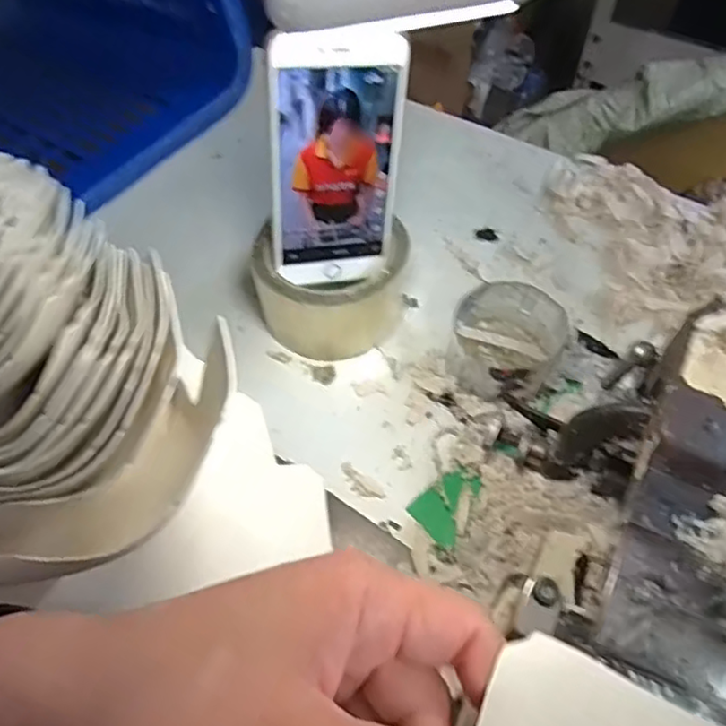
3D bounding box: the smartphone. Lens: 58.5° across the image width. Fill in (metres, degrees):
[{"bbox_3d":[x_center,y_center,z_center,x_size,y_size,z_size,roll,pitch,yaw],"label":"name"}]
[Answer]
[{"bbox_3d":[-0.015,-0.115,0.389,0.074,0.151,0.004,-8,43,-14],"label":"smartphone"}]

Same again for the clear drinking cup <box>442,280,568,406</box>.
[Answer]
[{"bbox_3d":[0.091,-0.012,0.423,0.069,0.046,0.072,0,57,1],"label":"clear drinking cup"}]

